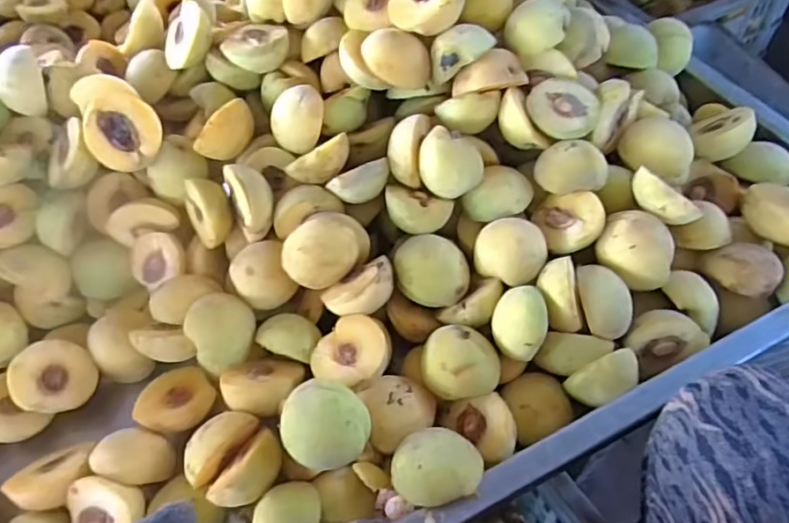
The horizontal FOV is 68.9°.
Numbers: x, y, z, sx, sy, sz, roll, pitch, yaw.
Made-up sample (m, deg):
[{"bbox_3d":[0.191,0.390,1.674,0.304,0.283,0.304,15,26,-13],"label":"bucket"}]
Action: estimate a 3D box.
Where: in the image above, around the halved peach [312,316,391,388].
[{"bbox_3d":[-0.034,0.073,0.452,0.058,0.034,0.055,-2,53,3],"label":"halved peach"}]

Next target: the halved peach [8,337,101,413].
[{"bbox_3d":[-0.289,0.101,0.490,0.063,0.030,0.059,11,61,-20],"label":"halved peach"}]

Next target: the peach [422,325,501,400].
[{"bbox_3d":[0.050,0.080,0.443,0.056,0.047,0.054,-2,53,3],"label":"peach"}]

